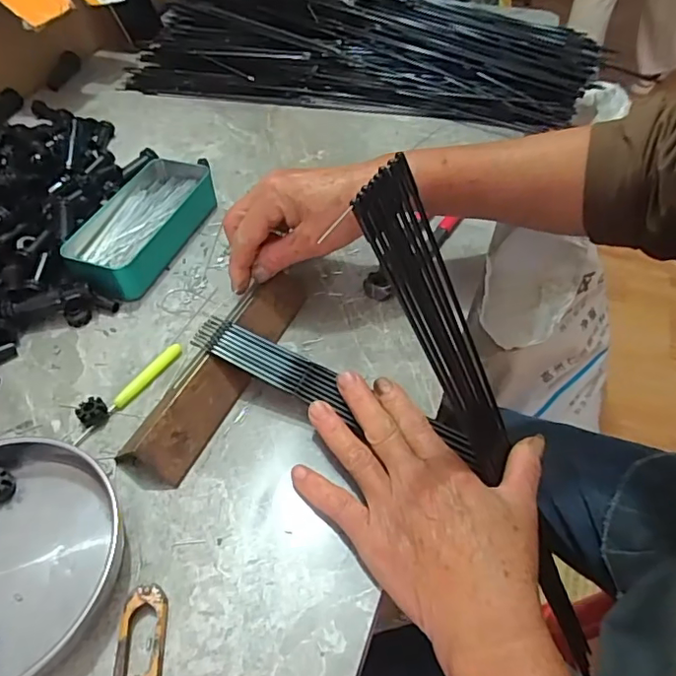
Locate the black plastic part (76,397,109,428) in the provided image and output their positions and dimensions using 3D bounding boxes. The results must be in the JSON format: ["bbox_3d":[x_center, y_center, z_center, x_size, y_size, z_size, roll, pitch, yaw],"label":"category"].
[{"bbox_3d":[-0.167,0.051,0.374,0.018,0.011,0.017,-37,58,-27],"label":"black plastic part"}]

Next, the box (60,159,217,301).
[{"bbox_3d":[-0.173,-0.100,0.488,0.073,0.034,0.157,16,51,14],"label":"box"}]

